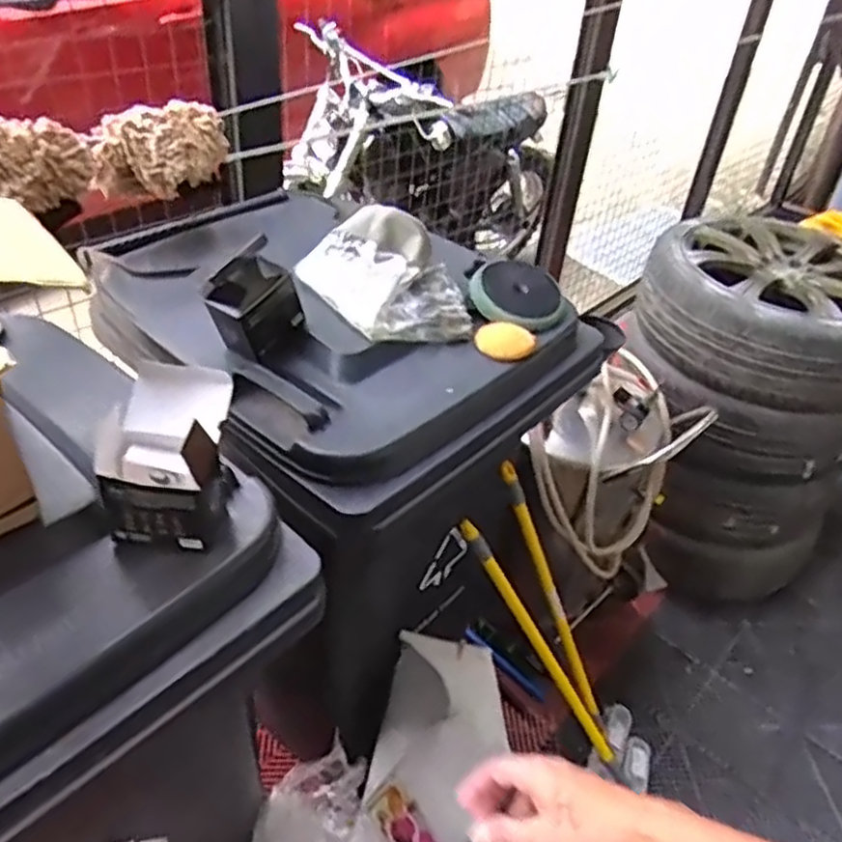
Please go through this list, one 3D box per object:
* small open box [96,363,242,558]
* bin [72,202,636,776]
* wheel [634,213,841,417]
[{"bbox_3d":[-0.237,0.036,0.685,0.104,0.113,0.136,1,40,-7],"label":"small open box"},{"bbox_3d":[-0.142,0.116,1.362,0.619,1.052,0.778,-26,49,-33],"label":"bin"},{"bbox_3d":[0.813,-0.269,1.665,0.551,0.207,0.523,4,40,-3],"label":"wheel"}]

